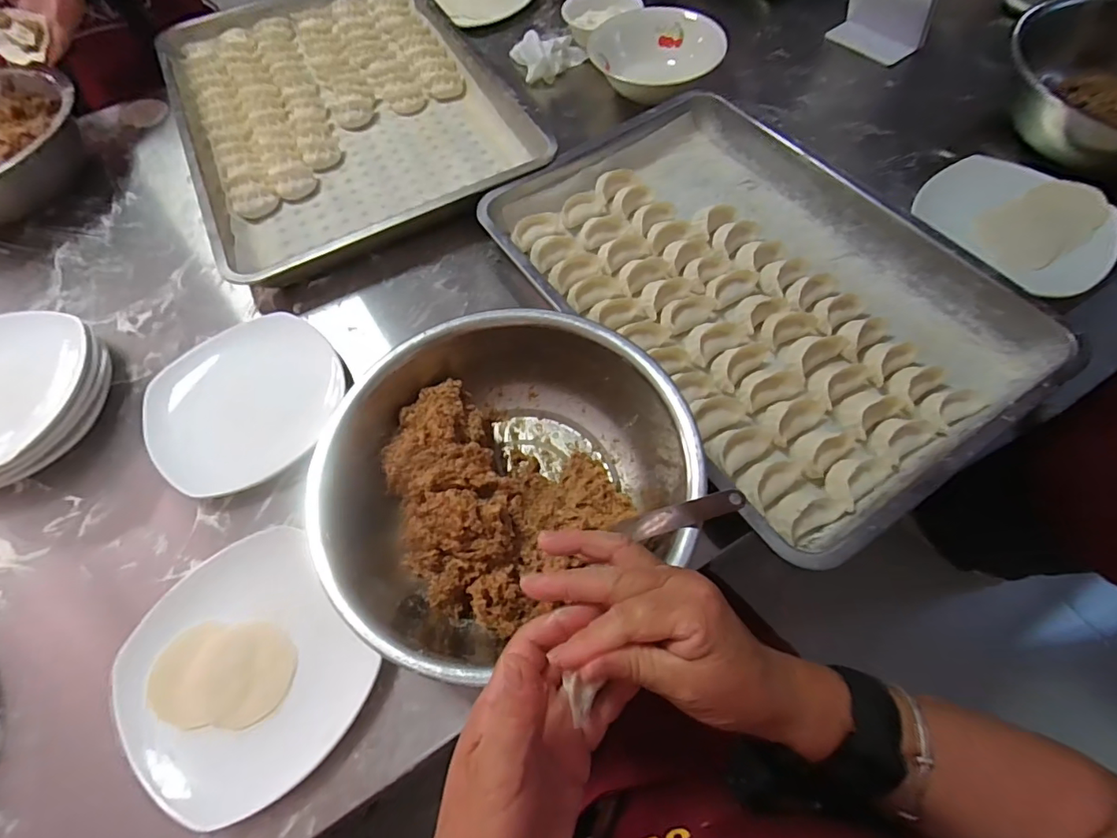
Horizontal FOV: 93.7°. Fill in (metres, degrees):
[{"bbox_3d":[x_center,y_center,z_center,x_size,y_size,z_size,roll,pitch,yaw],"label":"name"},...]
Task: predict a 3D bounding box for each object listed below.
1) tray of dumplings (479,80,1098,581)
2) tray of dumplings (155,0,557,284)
[{"bbox_3d":[0.185,-0.137,0.525,0.349,0.047,0.486,-31,65,-12],"label":"tray of dumplings"},{"bbox_3d":[-0.300,-0.430,0.715,0.385,0.052,0.593,-26,64,-10],"label":"tray of dumplings"}]

